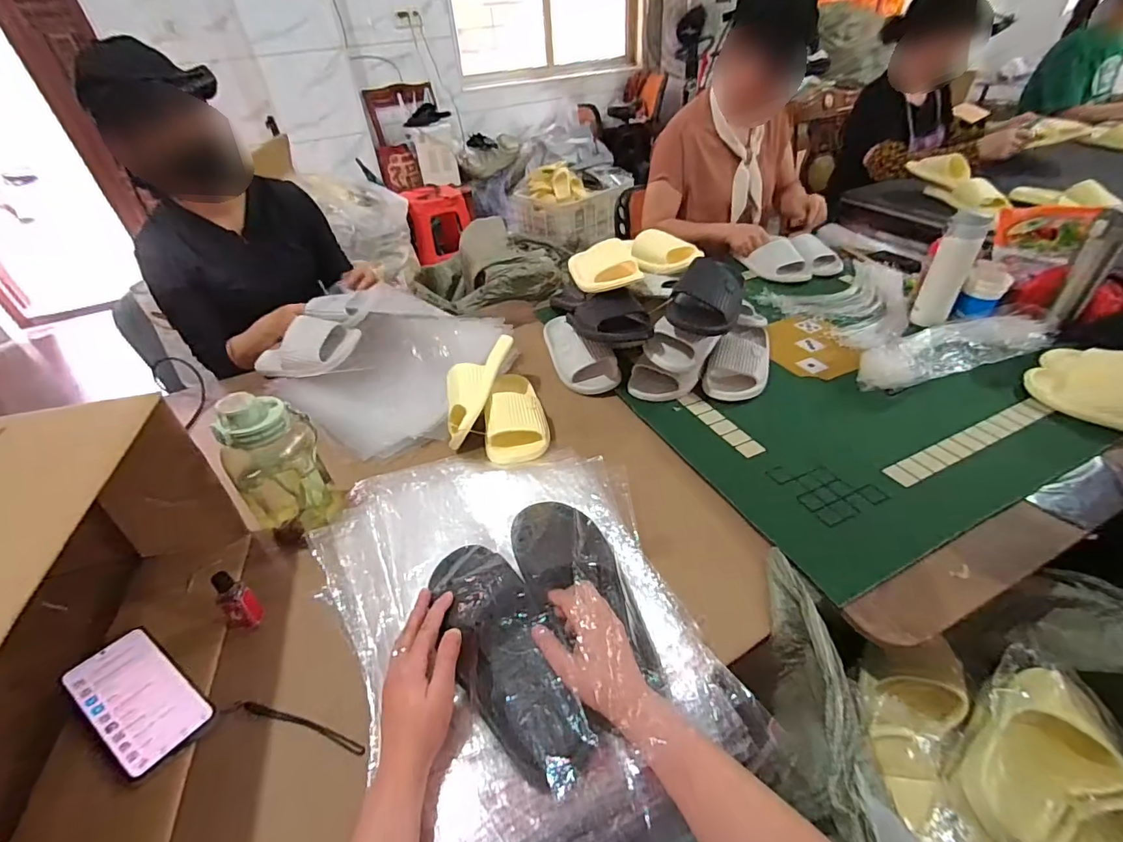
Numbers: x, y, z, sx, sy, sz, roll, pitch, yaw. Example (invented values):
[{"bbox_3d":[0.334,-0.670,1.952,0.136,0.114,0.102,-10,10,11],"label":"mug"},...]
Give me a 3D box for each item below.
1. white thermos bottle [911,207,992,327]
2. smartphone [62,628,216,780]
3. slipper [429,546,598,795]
[{"bbox_3d":[0.779,-0.306,0.977,0.070,0.205,0.082,26,49,32],"label":"white thermos bottle"},{"bbox_3d":[-0.430,0.280,0.497,0.152,0.008,0.076,27,34,21],"label":"smartphone"},{"bbox_3d":[-0.067,0.220,0.499,0.086,0.062,0.261,-23,47,-20],"label":"slipper"}]

